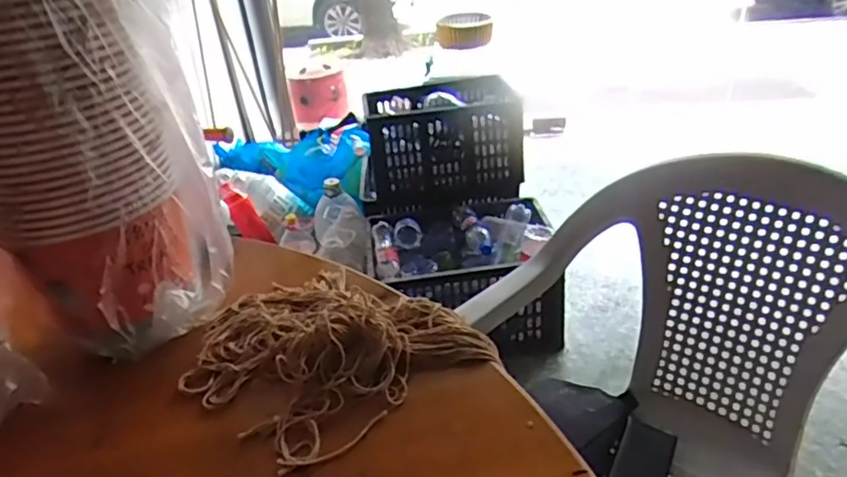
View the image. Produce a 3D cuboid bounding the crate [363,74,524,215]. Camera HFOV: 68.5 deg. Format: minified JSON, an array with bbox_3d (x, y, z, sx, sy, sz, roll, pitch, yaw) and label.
[{"bbox_3d":[0.061,-0.283,1.853,0.457,0.290,0.262,-3,31,4],"label":"crate"}]

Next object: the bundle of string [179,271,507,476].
[{"bbox_3d":[-0.093,0.084,0.556,0.207,0.037,0.226,-29,38,-34],"label":"bundle of string"}]

